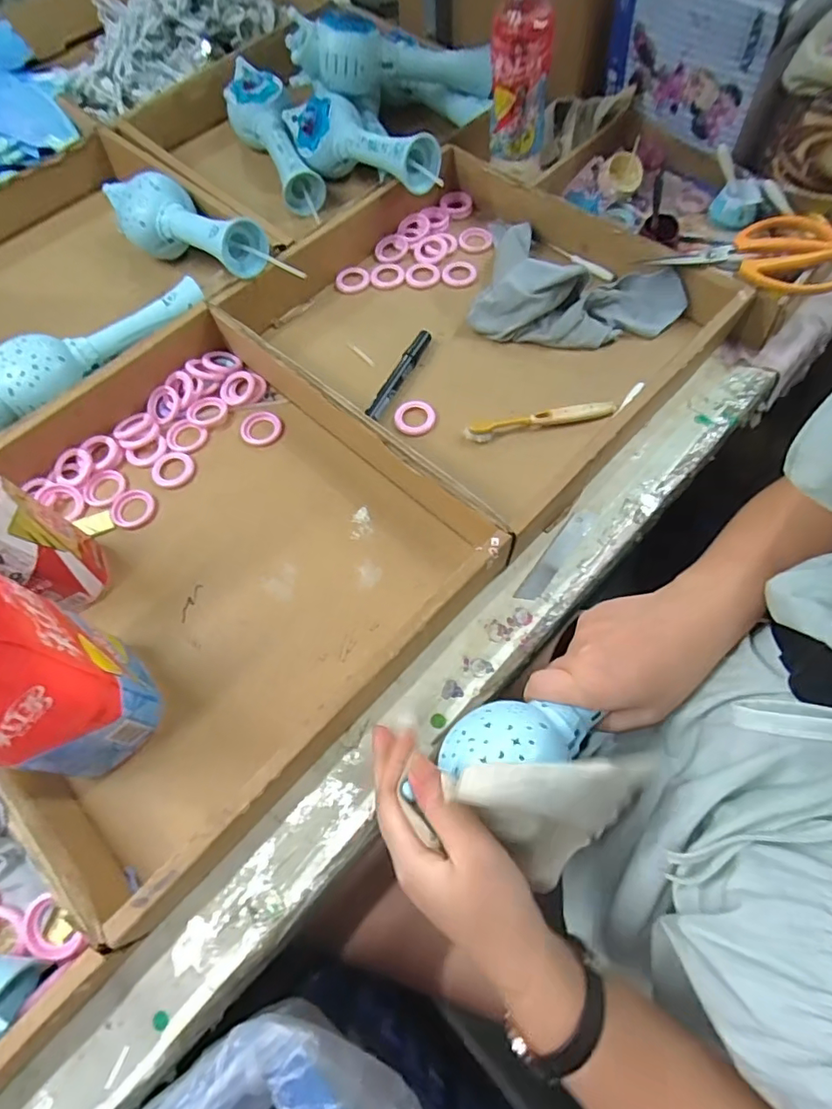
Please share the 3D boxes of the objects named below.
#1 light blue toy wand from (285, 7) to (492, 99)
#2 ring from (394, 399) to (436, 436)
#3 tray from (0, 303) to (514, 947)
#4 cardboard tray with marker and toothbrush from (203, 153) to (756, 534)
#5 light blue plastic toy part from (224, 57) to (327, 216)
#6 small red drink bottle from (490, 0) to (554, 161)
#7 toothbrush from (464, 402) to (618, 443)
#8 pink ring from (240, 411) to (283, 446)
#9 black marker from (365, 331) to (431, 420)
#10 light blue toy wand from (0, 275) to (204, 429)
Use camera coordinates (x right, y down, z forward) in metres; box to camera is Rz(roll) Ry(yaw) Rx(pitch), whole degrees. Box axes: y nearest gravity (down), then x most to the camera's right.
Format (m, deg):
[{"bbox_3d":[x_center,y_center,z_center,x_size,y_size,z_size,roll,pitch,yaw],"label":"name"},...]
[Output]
[{"bbox_3d":[-0.027,-0.568,0.615,0.230,0.071,0.074,-7,66,-15],"label":"light blue toy wand"},{"bbox_3d":[-0.001,-0.127,0.495,0.037,0.008,0.034,-1,65,2],"label":"ring"},{"bbox_3d":[-0.178,-0.007,0.418,0.369,0.060,0.343,41,74,17],"label":"tray"},{"bbox_3d":[0.063,-0.234,0.517,0.371,0.056,0.349,41,73,18],"label":"cardboard tray with marker and toothbrush"},{"bbox_3d":[-0.173,-0.504,0.644,0.070,0.059,0.219,-23,66,-8],"label":"light blue plastic toy part"},{"bbox_3d":[0.109,-0.504,0.543,0.064,0.161,0.053,8,66,6],"label":"small red drink bottle"},{"bbox_3d":[0.113,-0.123,0.483,0.140,0.016,0.017,-13,65,-4],"label":"toothbrush"},{"bbox_3d":[-0.144,-0.118,0.498,0.037,0.004,0.035,-1,65,2],"label":"pink ring"},{"bbox_3d":[-0.016,-0.172,0.515,0.015,0.018,0.110,25,69,13],"label":"black marker"},{"bbox_3d":[-0.299,-0.187,0.504,0.224,0.062,0.056,-33,68,-12],"label":"light blue toy wand"}]

